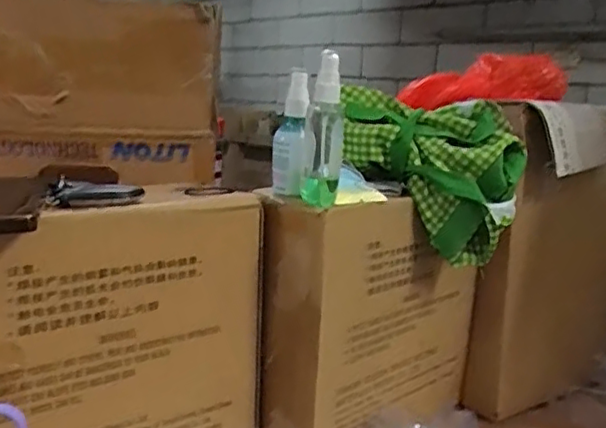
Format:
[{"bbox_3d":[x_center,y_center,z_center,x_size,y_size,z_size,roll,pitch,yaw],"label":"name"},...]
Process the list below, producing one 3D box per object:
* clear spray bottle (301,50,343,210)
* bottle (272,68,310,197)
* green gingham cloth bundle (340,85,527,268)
[{"bbox_3d":[0.020,-0.075,0.583,0.032,0.133,0.042,4,11,3],"label":"clear spray bottle"},{"bbox_3d":[-0.011,-0.076,0.609,0.031,0.115,0.040,3,11,-3],"label":"bottle"},{"bbox_3d":[0.123,-0.041,0.677,0.200,0.154,0.095,6,11,9],"label":"green gingham cloth bundle"}]

